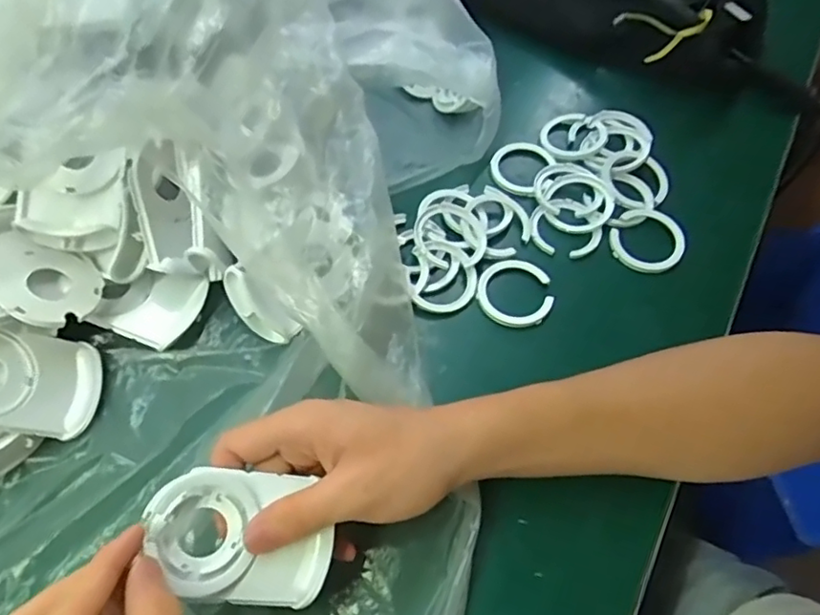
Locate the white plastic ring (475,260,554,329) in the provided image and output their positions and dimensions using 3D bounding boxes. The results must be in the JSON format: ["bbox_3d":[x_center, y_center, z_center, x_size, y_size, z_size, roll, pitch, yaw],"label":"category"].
[{"bbox_3d":[0.071,-0.010,0.408,0.050,0.005,0.050,0,59,-1],"label":"white plastic ring"}]

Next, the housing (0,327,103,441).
[{"bbox_3d":[-0.223,0.042,0.342,0.025,0.082,0.057,-24,57,36],"label":"housing"}]

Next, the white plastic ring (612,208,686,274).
[{"bbox_3d":[0.167,-0.050,0.427,0.046,0.007,0.052,-3,59,-2],"label":"white plastic ring"}]

